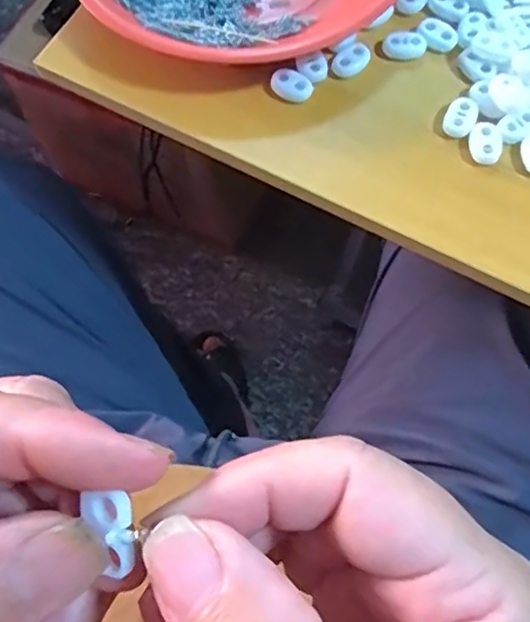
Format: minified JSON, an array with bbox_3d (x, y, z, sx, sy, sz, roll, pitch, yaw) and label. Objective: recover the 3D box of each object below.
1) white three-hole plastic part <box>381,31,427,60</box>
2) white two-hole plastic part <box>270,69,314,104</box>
[{"bbox_3d":[0.074,-0.141,0.315,0.023,0.004,0.015,0,70,1],"label":"white three-hole plastic part"},{"bbox_3d":[0.014,-0.117,0.308,0.021,0.006,0.015,31,74,11],"label":"white two-hole plastic part"}]

